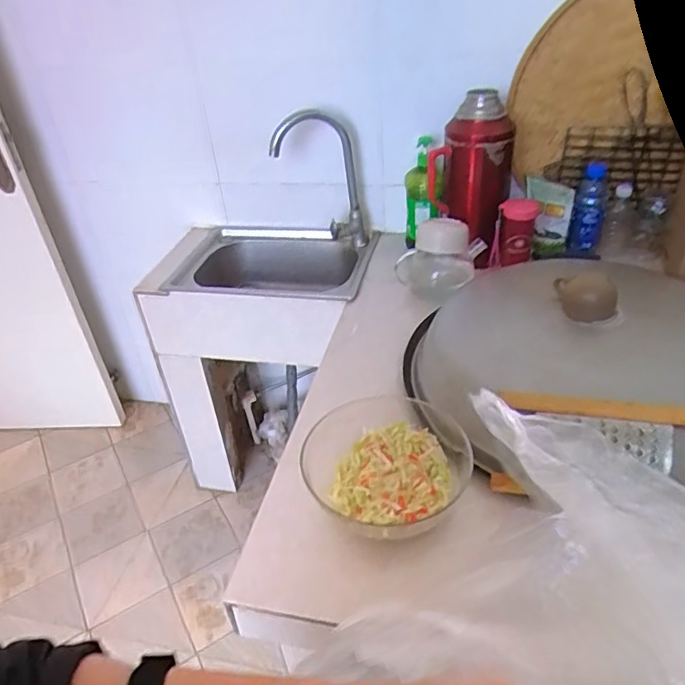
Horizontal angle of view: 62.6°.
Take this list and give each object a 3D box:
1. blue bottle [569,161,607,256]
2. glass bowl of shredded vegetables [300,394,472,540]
[{"bbox_3d":[0.548,-0.292,1.248,0.069,0.204,0.059,7,16,16],"label":"blue bottle"},{"bbox_3d":[0.064,0.162,0.778,0.198,0.068,0.216,-3,36,2],"label":"glass bowl of shredded vegetables"}]

